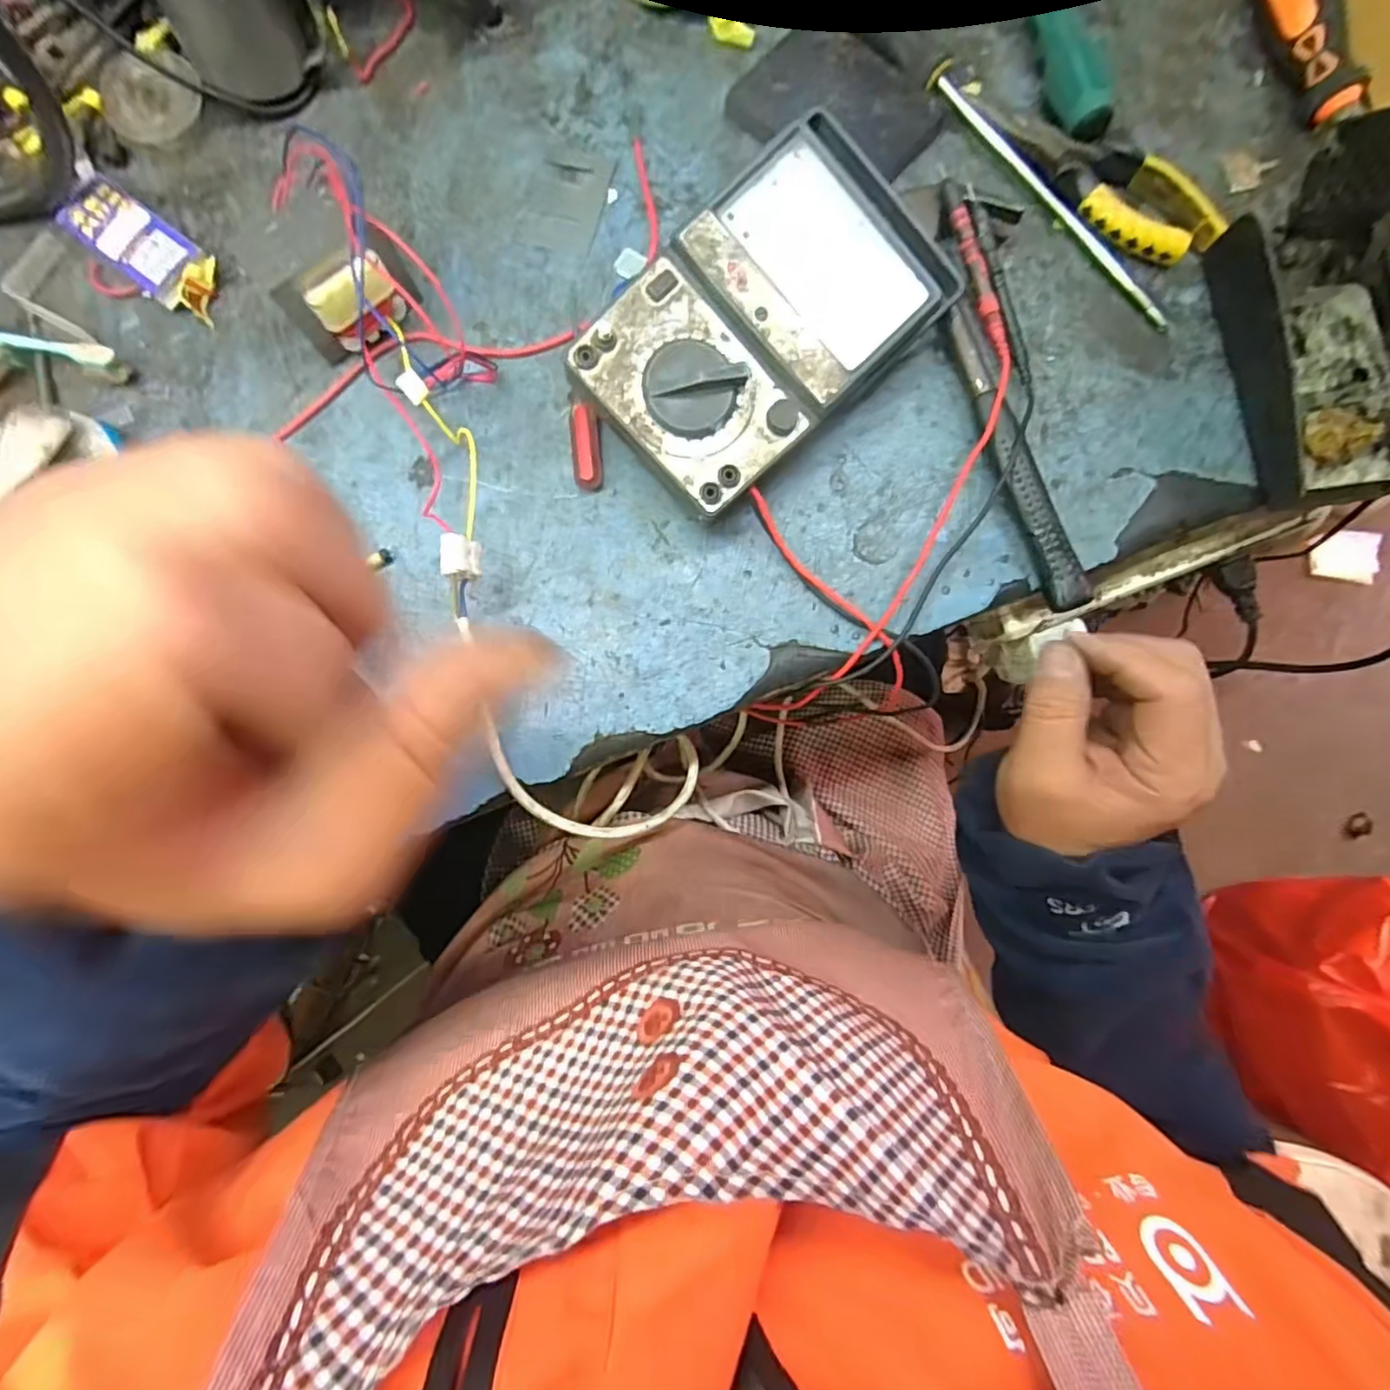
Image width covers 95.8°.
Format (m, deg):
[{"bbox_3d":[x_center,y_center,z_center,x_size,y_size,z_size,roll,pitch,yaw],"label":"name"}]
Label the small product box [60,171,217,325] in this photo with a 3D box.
[{"bbox_3d":[-0.313,-0.254,0.361,0.094,0.017,0.038,37,85,3],"label":"small product box"}]

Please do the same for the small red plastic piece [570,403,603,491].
[{"bbox_3d":[-0.060,-0.139,0.351,0.014,0.015,0.043,-6,84,-1],"label":"small red plastic piece"}]

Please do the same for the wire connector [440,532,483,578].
[{"bbox_3d":[-0.114,-0.068,0.307,0.015,0.014,0.021,2,83,-1],"label":"wire connector"}]

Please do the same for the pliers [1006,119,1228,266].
[{"bbox_3d":[0.244,-0.297,0.365,0.126,0.019,0.052,44,85,4],"label":"pliers"}]

